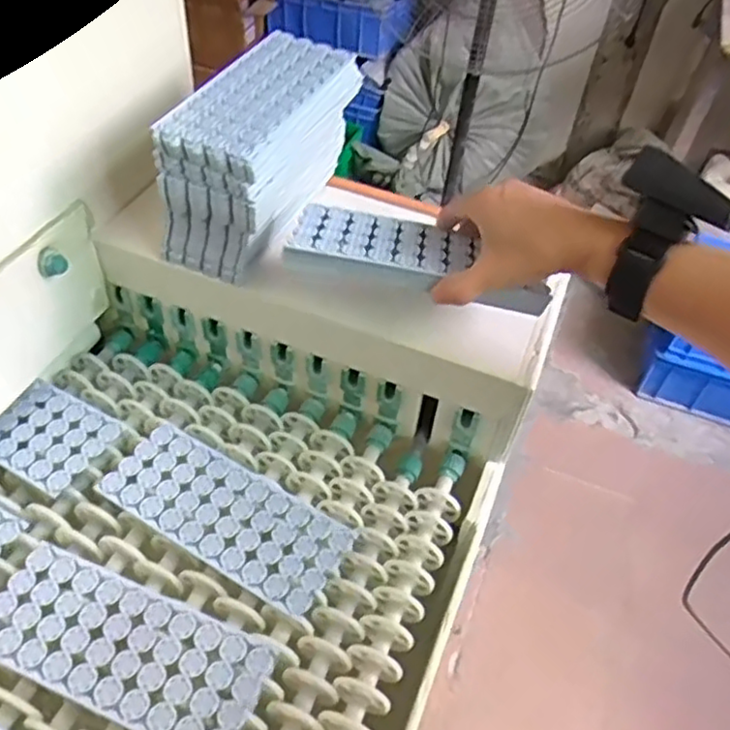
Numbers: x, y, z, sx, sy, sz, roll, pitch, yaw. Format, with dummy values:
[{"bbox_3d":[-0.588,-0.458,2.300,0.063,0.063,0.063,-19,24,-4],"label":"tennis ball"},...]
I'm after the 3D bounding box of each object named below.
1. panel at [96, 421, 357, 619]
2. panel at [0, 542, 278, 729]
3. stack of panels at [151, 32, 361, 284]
[{"bbox_3d":[-0.111,0.120,0.560,0.198,0.016,0.082,27,50,18],"label":"panel"},{"bbox_3d":[-0.167,0.196,0.477,0.199,0.009,0.080,19,48,12],"label":"panel"},{"bbox_3d":[-0.093,-0.189,0.625,0.094,0.128,0.209,18,48,11],"label":"stack of panels"}]

